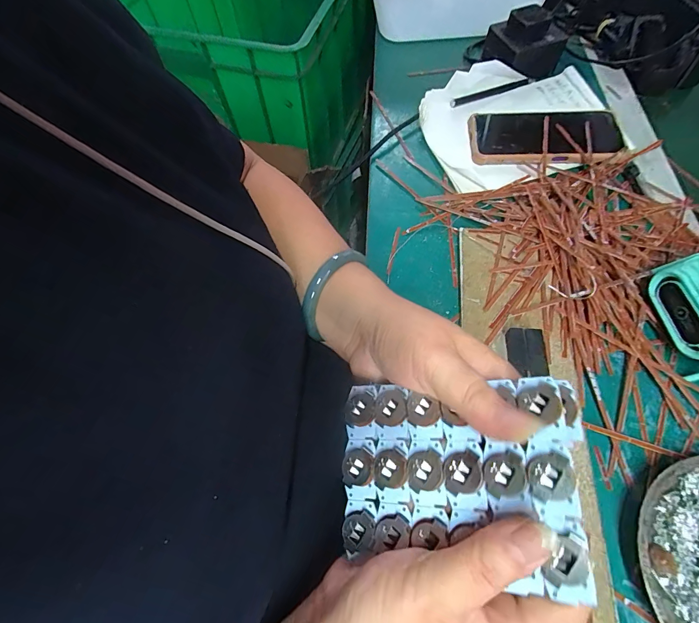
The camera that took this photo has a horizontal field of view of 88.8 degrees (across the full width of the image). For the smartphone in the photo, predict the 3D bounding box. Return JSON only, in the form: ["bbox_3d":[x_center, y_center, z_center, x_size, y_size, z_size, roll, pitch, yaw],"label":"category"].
[{"bbox_3d":[0.223,-0.201,0.404,0.162,0.013,0.083,-1,63,1],"label":"smartphone"}]

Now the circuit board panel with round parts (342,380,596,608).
[{"bbox_3d":[0.048,0.077,0.171,0.109,0.008,0.083,-7,67,25],"label":"circuit board panel with round parts"}]

